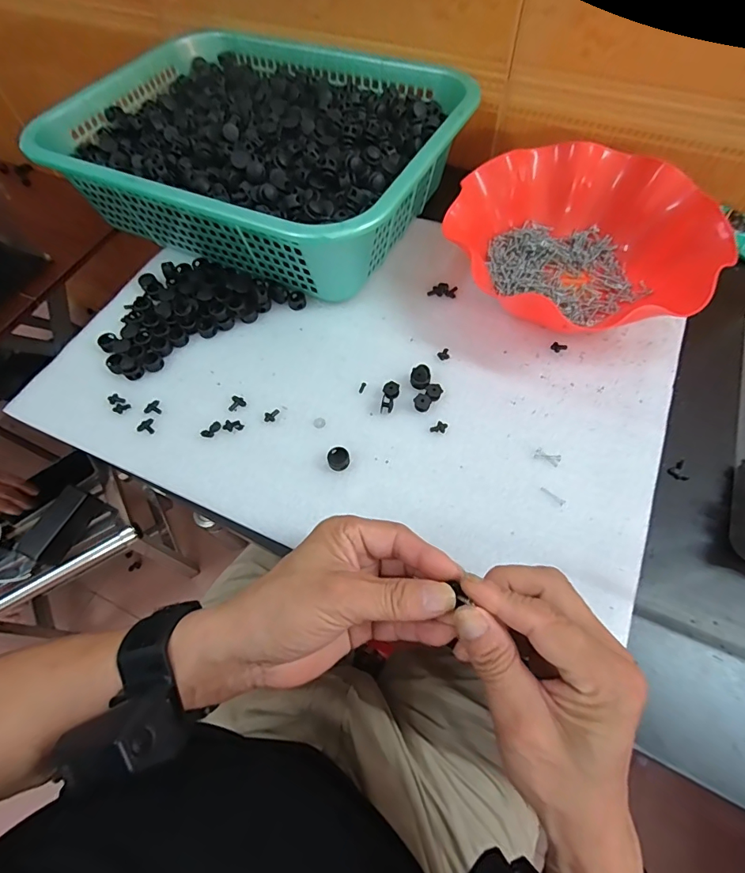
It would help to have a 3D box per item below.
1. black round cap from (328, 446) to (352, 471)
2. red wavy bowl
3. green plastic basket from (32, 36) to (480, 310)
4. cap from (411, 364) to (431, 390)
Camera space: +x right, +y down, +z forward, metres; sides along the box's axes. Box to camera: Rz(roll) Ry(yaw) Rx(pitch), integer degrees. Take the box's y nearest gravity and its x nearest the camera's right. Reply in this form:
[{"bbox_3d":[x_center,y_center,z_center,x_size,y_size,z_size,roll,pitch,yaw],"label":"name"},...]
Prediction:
[{"bbox_3d":[-0.026,0.018,0.353,0.017,0.010,0.017,-1,62,3],"label":"black round cap"},{"bbox_3d":[0.184,-0.176,0.415,0.220,0.059,0.208,-15,63,-4],"label":"red wavy bowl"},{"bbox_3d":[-0.112,-0.306,0.473,0.379,0.096,0.287,23,66,14],"label":"green plastic basket"},{"bbox_3d":[0.041,-0.049,0.382,0.016,0.016,0.018,5,63,6],"label":"cap"}]

